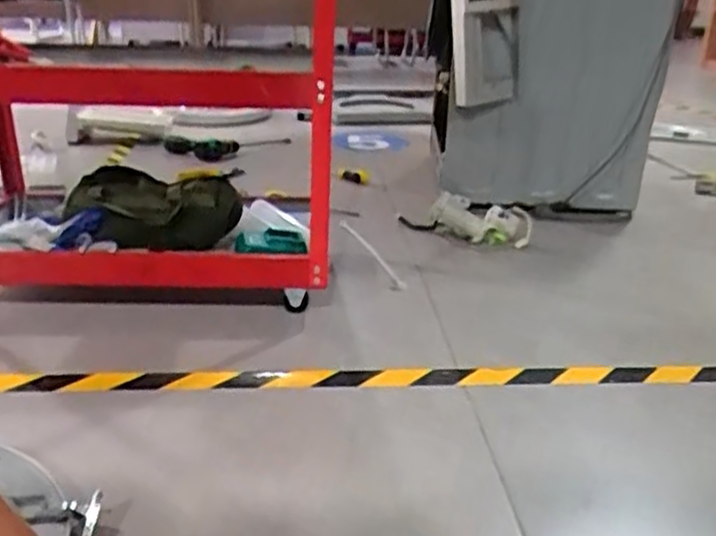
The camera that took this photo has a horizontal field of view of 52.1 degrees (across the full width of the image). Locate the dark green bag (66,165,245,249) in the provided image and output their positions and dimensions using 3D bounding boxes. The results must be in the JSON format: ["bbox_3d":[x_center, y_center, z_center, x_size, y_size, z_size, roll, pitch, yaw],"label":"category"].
[{"bbox_3d":[-0.374,-0.104,1.315,0.311,0.112,0.123,-1,22,-4],"label":"dark green bag"}]

